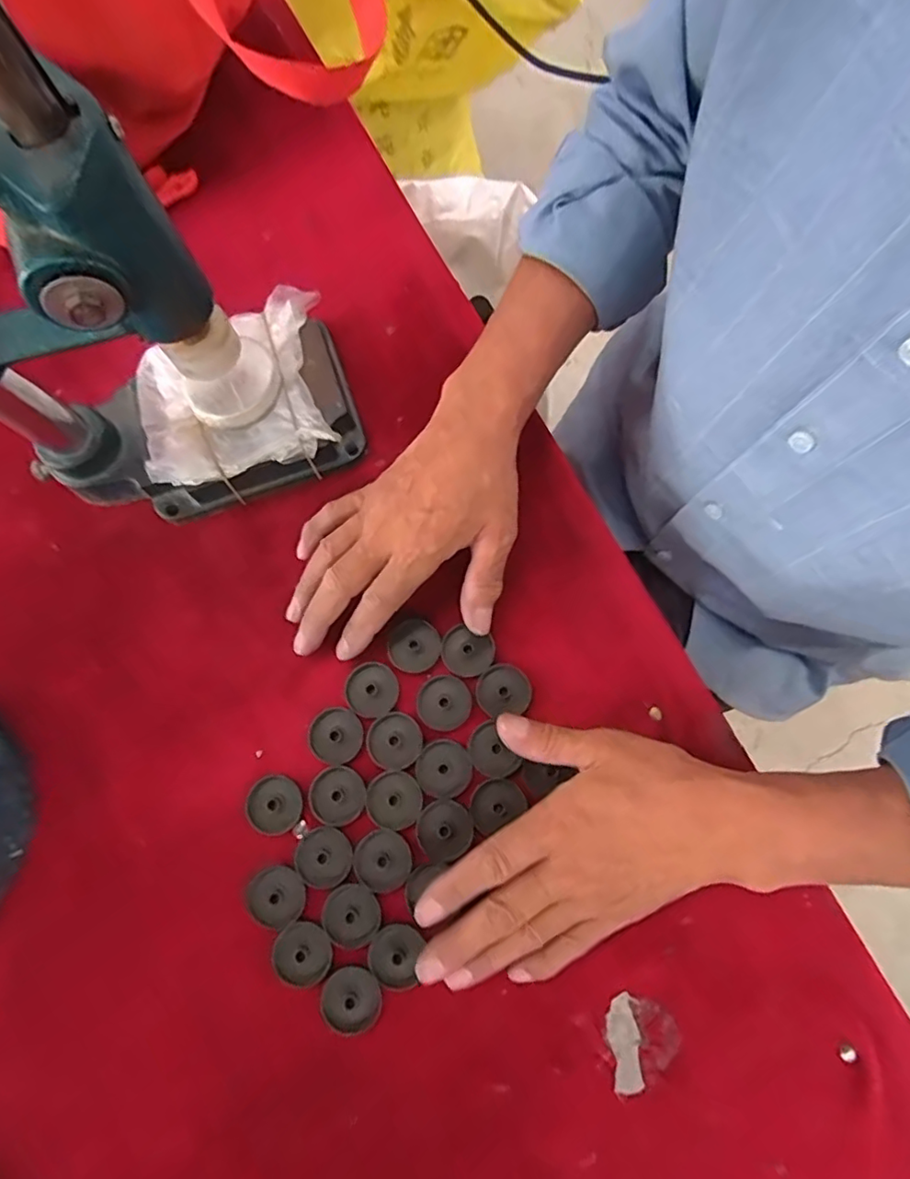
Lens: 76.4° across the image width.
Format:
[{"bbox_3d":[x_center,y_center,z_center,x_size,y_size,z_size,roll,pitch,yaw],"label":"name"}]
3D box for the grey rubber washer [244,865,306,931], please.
[{"bbox_3d":[-0.103,0.178,0.333,0.033,0.004,0.032,0,77,2],"label":"grey rubber washer"}]

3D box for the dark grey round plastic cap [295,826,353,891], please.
[{"bbox_3d":[-0.077,0.156,0.338,0.033,0.004,0.033,0,77,2],"label":"dark grey round plastic cap"}]

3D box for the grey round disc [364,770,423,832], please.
[{"bbox_3d":[-0.036,0.125,0.342,0.032,0.004,0.033,0,77,2],"label":"grey round disc"}]

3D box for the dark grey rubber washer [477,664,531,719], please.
[{"bbox_3d":[0.030,0.061,0.354,0.033,0.004,0.029,-11,77,-1],"label":"dark grey rubber washer"}]

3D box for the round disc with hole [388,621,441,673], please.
[{"bbox_3d":[-0.026,0.035,0.362,0.032,0.004,0.032,0,77,2],"label":"round disc with hole"}]

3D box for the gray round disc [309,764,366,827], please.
[{"bbox_3d":[-0.070,0.123,0.345,0.033,0.004,0.033,0,77,2],"label":"gray round disc"}]

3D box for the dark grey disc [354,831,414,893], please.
[{"bbox_3d":[-0.042,0.157,0.335,0.032,0.004,0.032,0,77,2],"label":"dark grey disc"}]

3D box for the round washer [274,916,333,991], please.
[{"bbox_3d":[-0.086,0.205,0.325,0.033,0.004,0.032,0,77,2],"label":"round washer"}]

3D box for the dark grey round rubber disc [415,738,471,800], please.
[{"bbox_3d":[-0.007,0.107,0.346,0.032,0.004,0.032,0,77,2],"label":"dark grey round rubber disc"}]

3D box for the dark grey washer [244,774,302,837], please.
[{"bbox_3d":[-0.108,0.128,0.344,0.033,0.004,0.033,0,77,2],"label":"dark grey washer"}]

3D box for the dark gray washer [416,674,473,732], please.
[{"bbox_3d":[-0.007,0.069,0.354,0.033,0.005,0.032,0,77,2],"label":"dark gray washer"}]

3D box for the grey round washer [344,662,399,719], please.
[{"bbox_3d":[-0.052,0.062,0.356,0.032,0.004,0.033,0,77,2],"label":"grey round washer"}]

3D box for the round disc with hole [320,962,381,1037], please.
[{"bbox_3d":[-0.058,0.227,0.319,0.032,0.004,0.035,0,77,2],"label":"round disc with hole"}]

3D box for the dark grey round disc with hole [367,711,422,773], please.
[{"bbox_3d":[-0.037,0.092,0.350,0.033,0.004,0.032,0,77,2],"label":"dark grey round disc with hole"}]

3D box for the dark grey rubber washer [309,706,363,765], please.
[{"bbox_3d":[-0.073,0.089,0.352,0.032,0.004,0.033,0,77,2],"label":"dark grey rubber washer"}]

